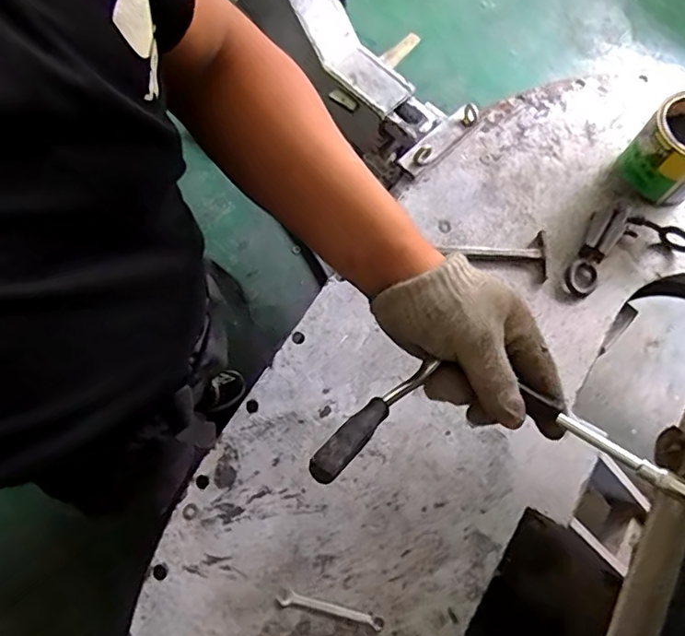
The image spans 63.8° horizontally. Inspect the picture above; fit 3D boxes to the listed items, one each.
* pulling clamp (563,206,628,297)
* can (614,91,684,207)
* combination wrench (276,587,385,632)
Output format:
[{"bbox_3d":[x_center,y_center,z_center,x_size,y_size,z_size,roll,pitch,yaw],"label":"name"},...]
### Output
[{"bbox_3d":[0.485,-0.134,1.054,0.061,0.058,0.200,26,95,9],"label":"pulling clamp"},{"bbox_3d":[0.642,-0.316,1.069,0.182,0.160,0.151,-41,75,-15],"label":"can"},{"bbox_3d":[-0.018,0.447,0.842,0.165,0.007,0.023,13,69,4],"label":"combination wrench"}]

